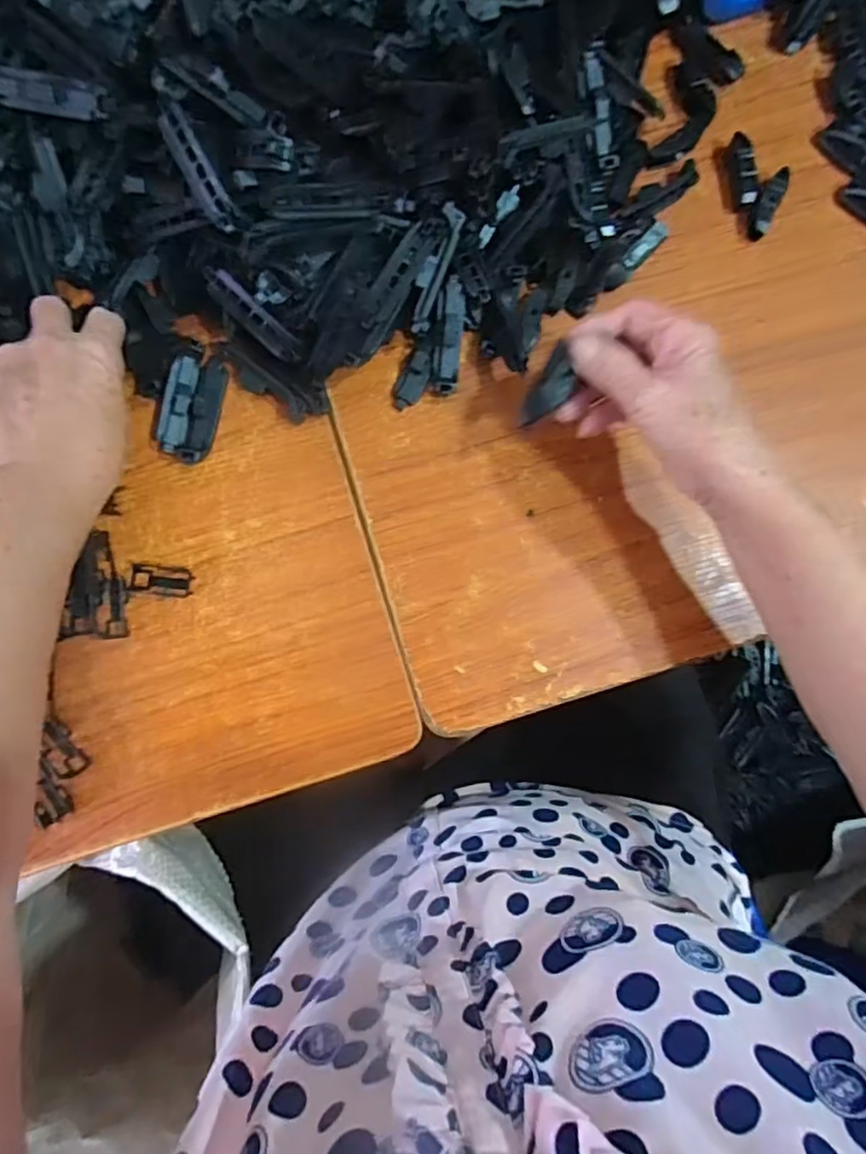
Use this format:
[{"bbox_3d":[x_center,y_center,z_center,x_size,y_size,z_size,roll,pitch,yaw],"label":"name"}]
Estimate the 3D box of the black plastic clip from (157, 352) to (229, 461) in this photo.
[{"bbox_3d":[-0.160,-0.112,0.423,0.034,0.013,0.072,10,84,-1],"label":"black plastic clip"}]

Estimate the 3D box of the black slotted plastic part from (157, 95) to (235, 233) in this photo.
[{"bbox_3d":[-0.131,-0.226,0.352,0.015,0.013,0.069,-29,110,-4],"label":"black slotted plastic part"}]

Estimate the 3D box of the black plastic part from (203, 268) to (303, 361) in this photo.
[{"bbox_3d":[-0.111,-0.161,0.394,0.069,0.010,0.014,42,84,-16],"label":"black plastic part"}]

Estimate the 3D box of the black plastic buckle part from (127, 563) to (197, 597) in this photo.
[{"bbox_3d":[-0.178,0.002,0.417,0.040,0.004,0.018,8,84,-1],"label":"black plastic buckle part"}]

